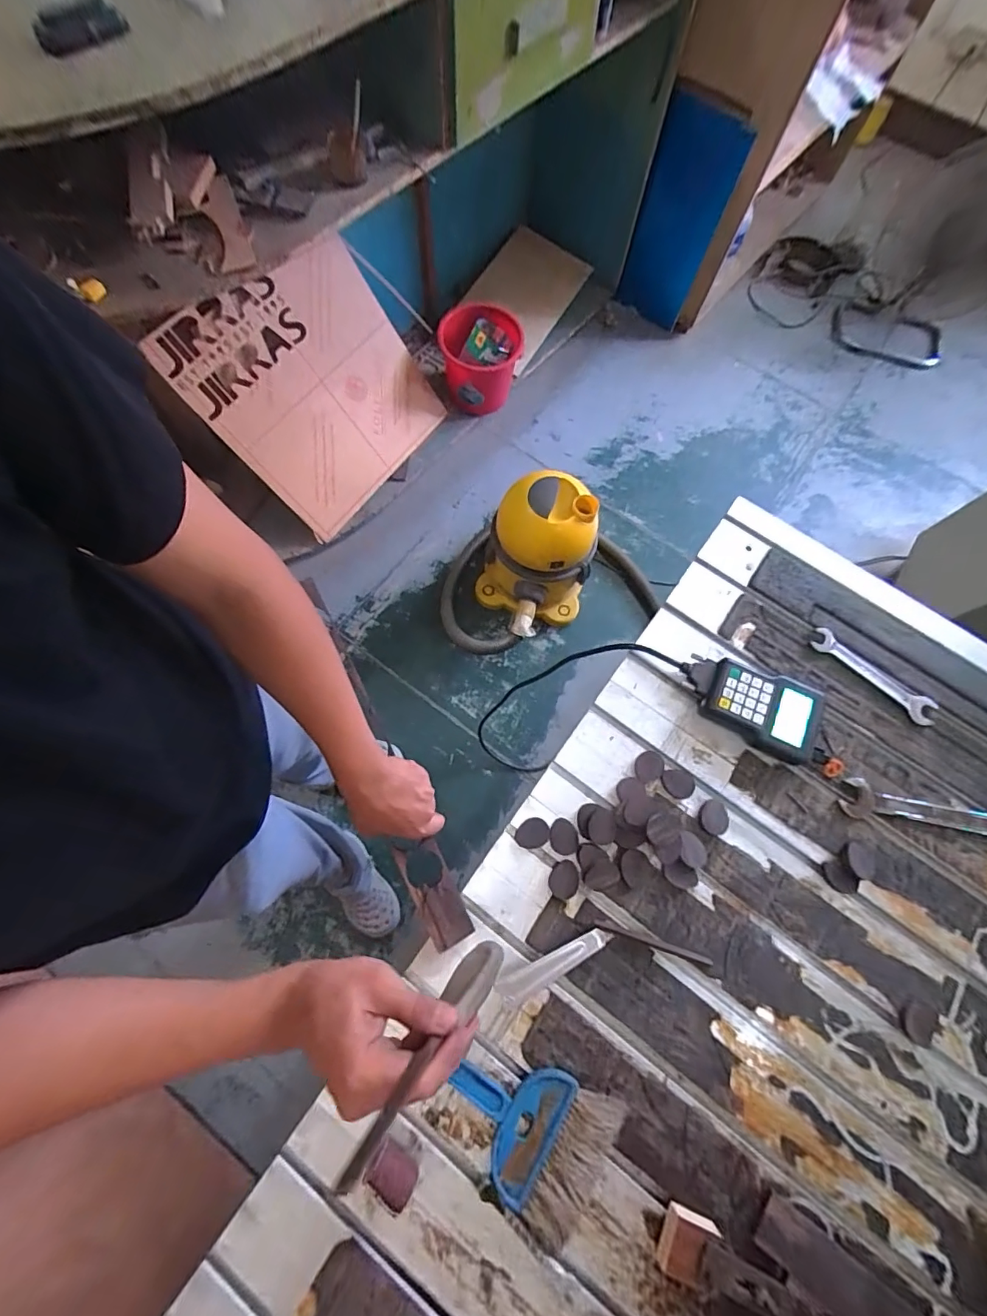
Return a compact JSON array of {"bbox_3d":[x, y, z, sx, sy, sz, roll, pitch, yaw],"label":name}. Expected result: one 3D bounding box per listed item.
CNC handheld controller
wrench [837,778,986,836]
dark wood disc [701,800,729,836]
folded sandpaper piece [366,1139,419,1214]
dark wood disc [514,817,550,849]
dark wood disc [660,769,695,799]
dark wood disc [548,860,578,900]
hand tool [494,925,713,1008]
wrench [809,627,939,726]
[{"bbox_3d":[0.371,0.067,0.665,0.152,0.038,0.111,25,72,6],"label":"CNC handheld controller"},{"bbox_3d":[0.591,0.206,0.644,0.254,0.007,0.049,10,71,1],"label":"wrench"},{"bbox_3d":[0.287,0.207,0.627,0.037,0.009,0.041,34,73,9],"label":"dark wood disc"},{"bbox_3d":[-0.101,0.524,0.491,0.046,0.033,0.029,36,73,9],"label":"folded sandpaper piece"},{"bbox_3d":[0.049,0.225,0.616,0.045,0.004,0.035,-30,86,1],"label":"dark wood disc"},{"bbox_3d":[0.245,0.167,0.639,0.045,0.004,0.037,12,71,1],"label":"dark wood disc"},{"bbox_3d":[0.087,0.274,0.599,0.036,0.004,0.043,21,71,24],"label":"dark wood disc"},{"bbox_3d":[0.126,0.348,0.557,0.249,0.047,0.064,-9,72,-6],"label":"hand tool"},{"bbox_3d":[0.550,0.025,0.698,0.189,0.004,0.038,40,74,11],"label":"wrench"}]

